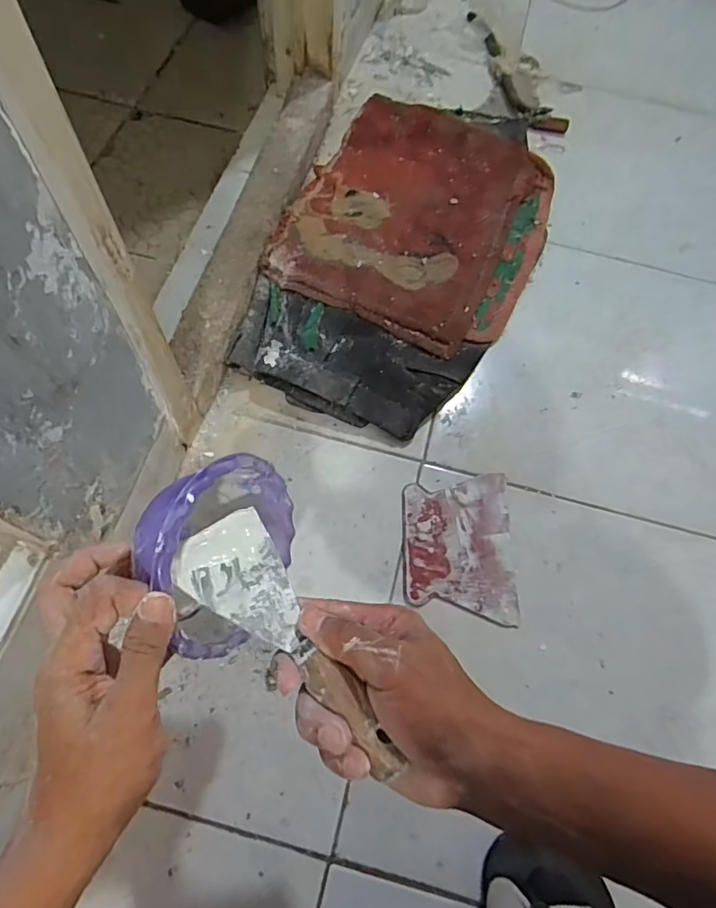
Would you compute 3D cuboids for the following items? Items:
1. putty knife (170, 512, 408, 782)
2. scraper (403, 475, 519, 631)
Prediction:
[{"bbox_3d":[-0.036,0.102,0.304,0.167,0.020,0.063,39,46,21],"label":"putty knife"},{"bbox_3d":[0.114,0.104,0.598,0.120,0.005,0.160,1,66,-1],"label":"scraper"}]

